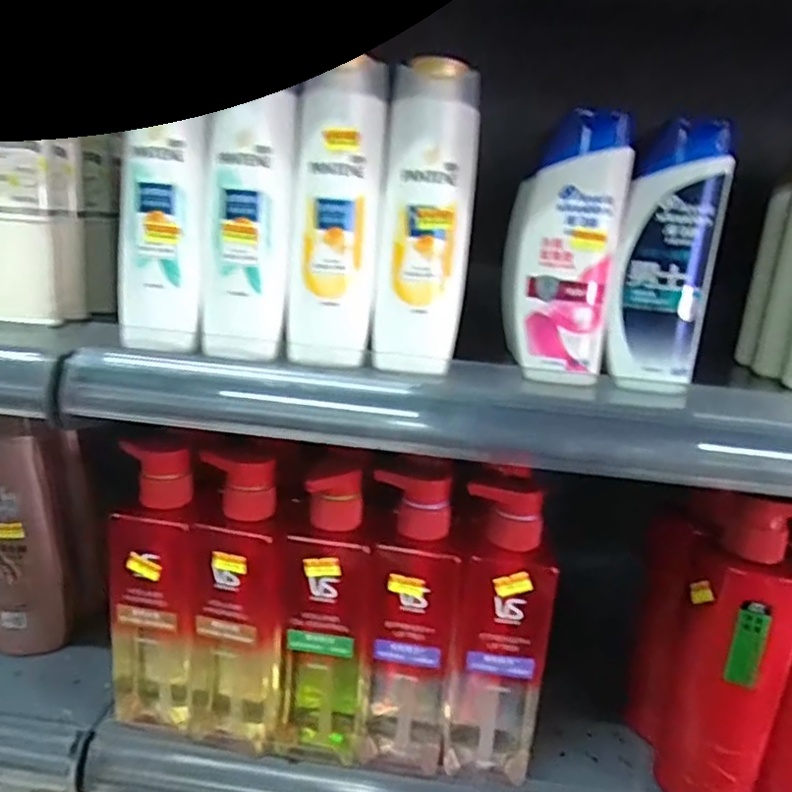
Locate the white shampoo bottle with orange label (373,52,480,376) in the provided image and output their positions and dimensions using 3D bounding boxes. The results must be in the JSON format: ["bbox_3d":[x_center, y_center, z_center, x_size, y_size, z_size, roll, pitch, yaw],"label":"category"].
[{"bbox_3d":[0.018,-0.108,0.400,0.056,0.179,0.035,5,17,1],"label":"white shampoo bottle with orange label"}]

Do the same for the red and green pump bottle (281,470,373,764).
[{"bbox_3d":[-0.046,0.160,0.461,0.061,0.215,0.044,4,17,-1],"label":"red and green pump bottle"}]

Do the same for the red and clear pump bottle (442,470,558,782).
[{"bbox_3d":[0.072,0.168,0.446,0.061,0.226,0.051,10,18,15],"label":"red and clear pump bottle"}]

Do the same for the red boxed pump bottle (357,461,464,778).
[{"bbox_3d":[0.013,0.160,0.455,0.061,0.217,0.044,8,18,10],"label":"red boxed pump bottle"}]

